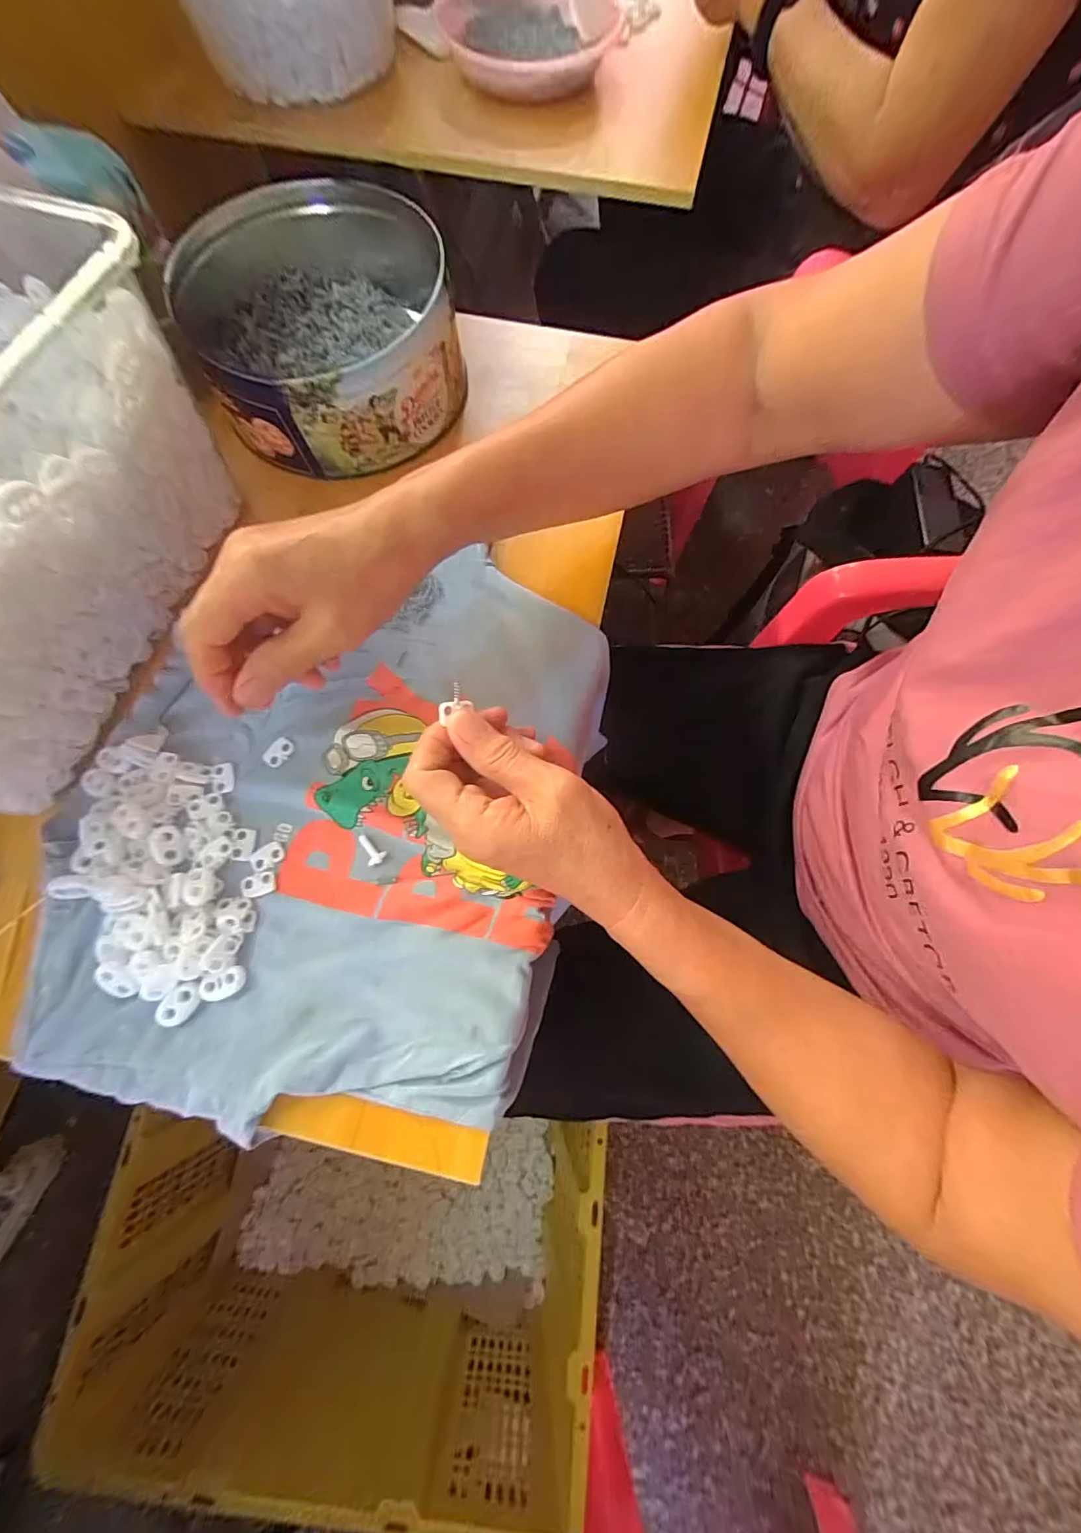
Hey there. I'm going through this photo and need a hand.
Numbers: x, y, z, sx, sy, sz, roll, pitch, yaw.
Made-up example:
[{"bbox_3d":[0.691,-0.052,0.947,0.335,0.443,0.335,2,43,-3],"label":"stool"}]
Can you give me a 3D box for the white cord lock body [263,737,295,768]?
[{"bbox_3d":[-0.162,-0.009,0.301,0.013,0.004,0.019,35,75,10],"label":"white cord lock body"}]

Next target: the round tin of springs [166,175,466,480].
[{"bbox_3d":[-0.158,-0.331,0.367,0.179,0.071,0.220,-17,73,-6],"label":"round tin of springs"}]

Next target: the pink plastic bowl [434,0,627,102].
[{"bbox_3d":[0.001,-0.790,0.539,0.197,0.051,0.232,-11,73,-4],"label":"pink plastic bowl"}]

